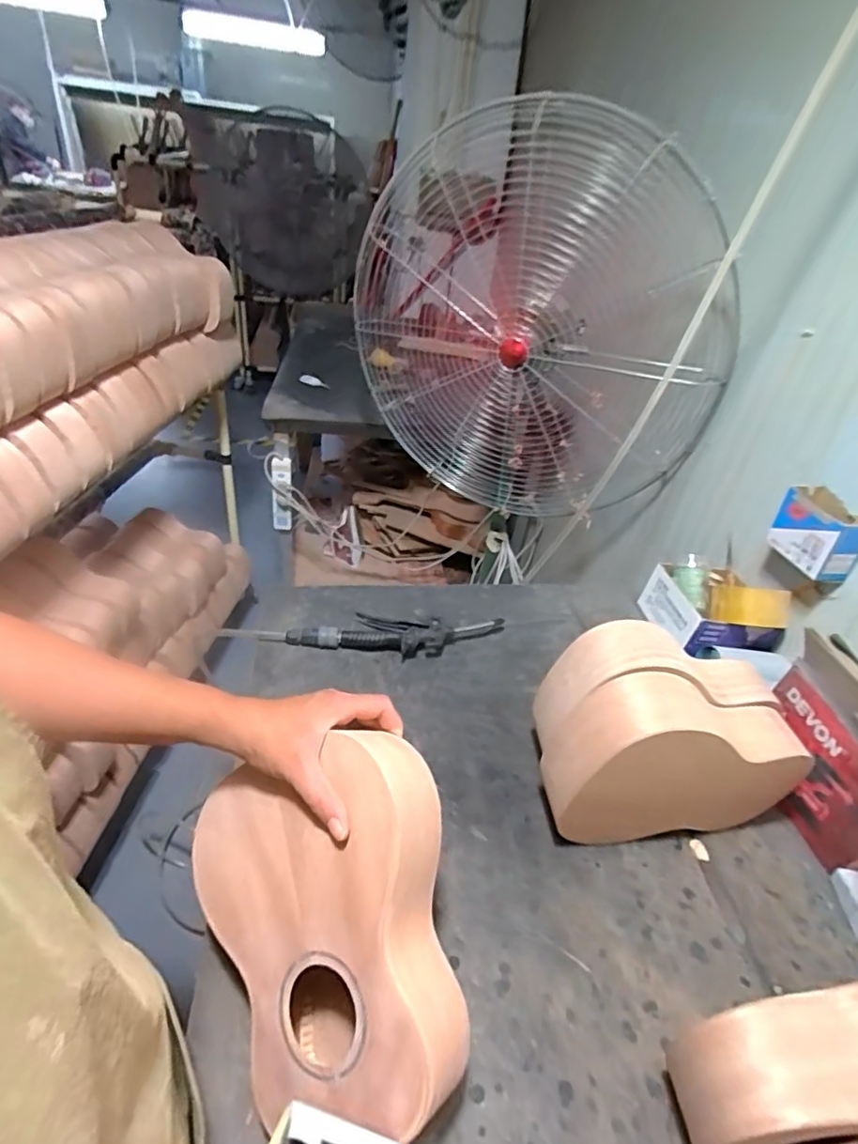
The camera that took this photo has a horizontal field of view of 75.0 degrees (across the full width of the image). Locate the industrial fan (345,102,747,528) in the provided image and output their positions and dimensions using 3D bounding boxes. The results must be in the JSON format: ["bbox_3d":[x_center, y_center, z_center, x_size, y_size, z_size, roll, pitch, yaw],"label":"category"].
[{"bbox_3d":[0.187,-0.448,1.125,0.752,0.689,0.278,20,38,17],"label":"industrial fan"}]

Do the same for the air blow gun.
[{"bbox_3d":[-0.046,0.087,0.837,0.318,0.036,0.089,6,36,-1],"label":"air blow gun"}]

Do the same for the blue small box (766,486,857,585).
[{"bbox_3d":[0.537,-0.051,0.775,0.057,0.087,0.114,-2,37,-12],"label":"blue small box"}]

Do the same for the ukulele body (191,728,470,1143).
[{"bbox_3d":[-0.080,0.266,0.440,0.200,0.066,0.234,-22,66,17],"label":"ukulele body"}]

